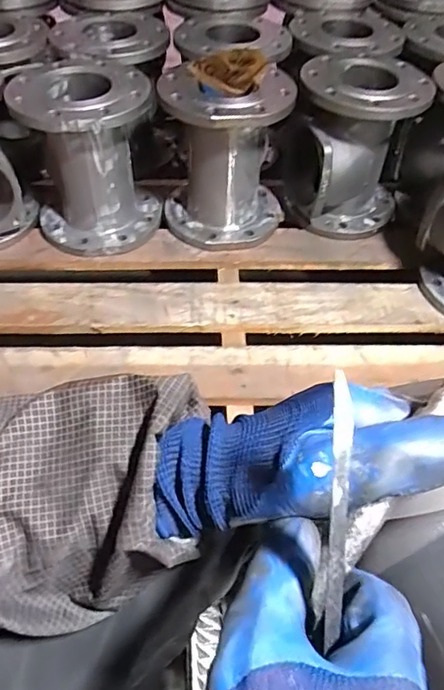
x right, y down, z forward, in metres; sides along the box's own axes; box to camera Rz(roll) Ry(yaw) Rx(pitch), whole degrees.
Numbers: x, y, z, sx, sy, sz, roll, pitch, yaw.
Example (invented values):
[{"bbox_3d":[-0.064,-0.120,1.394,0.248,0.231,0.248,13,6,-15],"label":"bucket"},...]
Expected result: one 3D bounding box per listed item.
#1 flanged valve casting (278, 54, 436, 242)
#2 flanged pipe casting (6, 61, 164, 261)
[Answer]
[{"bbox_3d":[0.227,-0.339,0.919,0.195,0.242,0.205,24,53,17],"label":"flanged valve casting"},{"bbox_3d":[-0.225,-0.329,0.900,0.205,0.247,0.245,-11,51,-11],"label":"flanged pipe casting"}]

